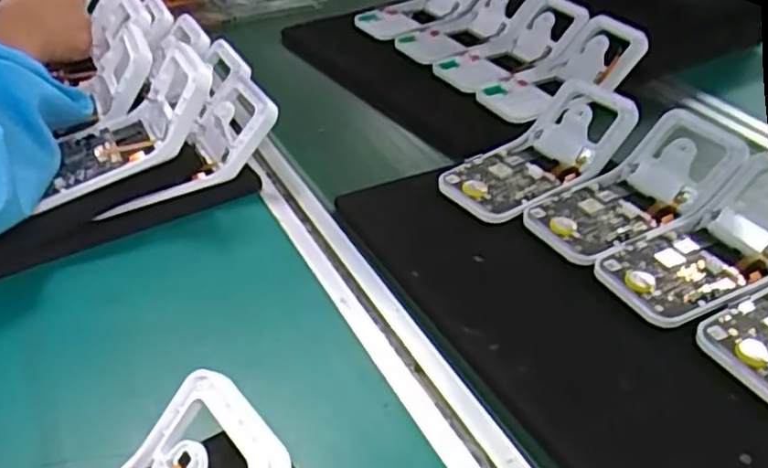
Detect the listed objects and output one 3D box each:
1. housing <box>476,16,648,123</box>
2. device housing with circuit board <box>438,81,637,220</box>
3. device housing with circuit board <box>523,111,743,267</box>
[{"bbox_3d":[0.186,-0.166,0.720,0.172,0.048,0.082,-26,44,-8],"label":"housing"},{"bbox_3d":[0.133,-0.075,0.577,0.184,0.043,0.086,-29,47,-31],"label":"device housing with circuit board"},{"bbox_3d":[0.196,-0.040,0.530,0.177,0.045,0.088,-24,45,-27],"label":"device housing with circuit board"}]

